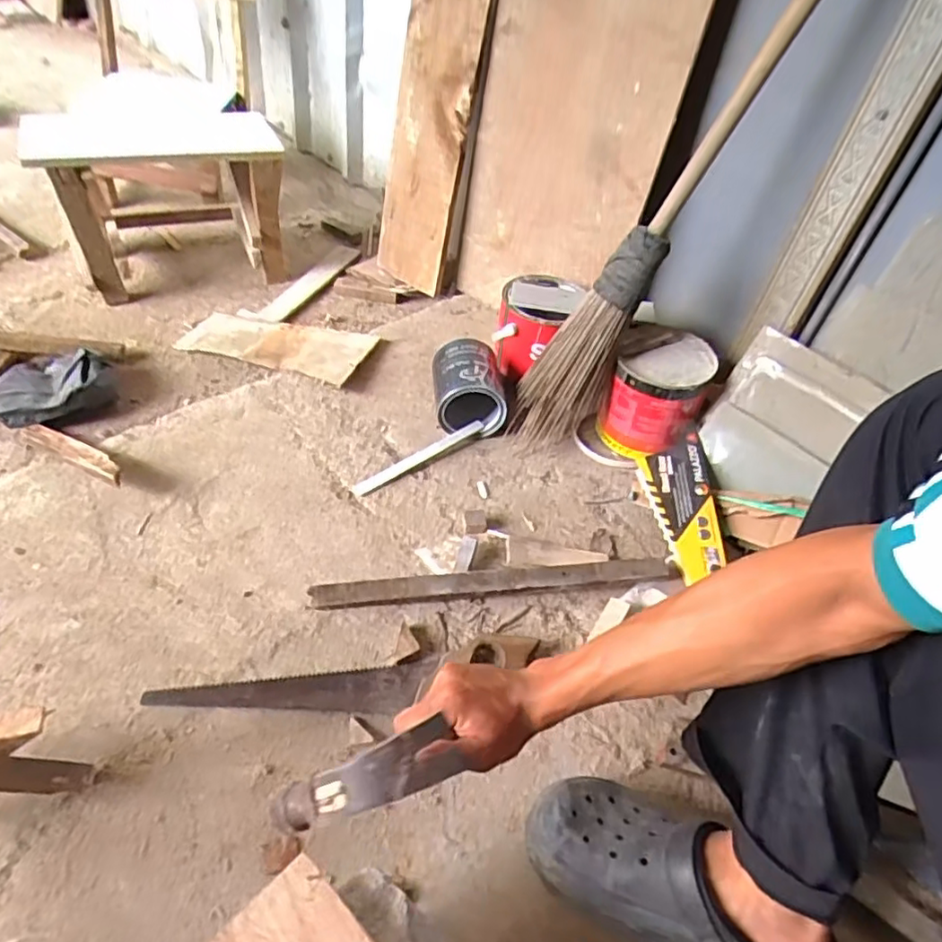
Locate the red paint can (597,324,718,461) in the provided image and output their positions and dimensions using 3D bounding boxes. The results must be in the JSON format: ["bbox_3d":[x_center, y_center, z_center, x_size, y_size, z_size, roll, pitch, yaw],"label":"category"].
[{"bbox_3d":[0.297,-0.123,1.015,0.137,0.166,0.143,4,46,-4],"label":"red paint can"}]

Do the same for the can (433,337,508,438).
[{"bbox_3d":[-0.003,-0.136,1.031,0.112,0.111,0.126,0,46,-7],"label":"can"}]

